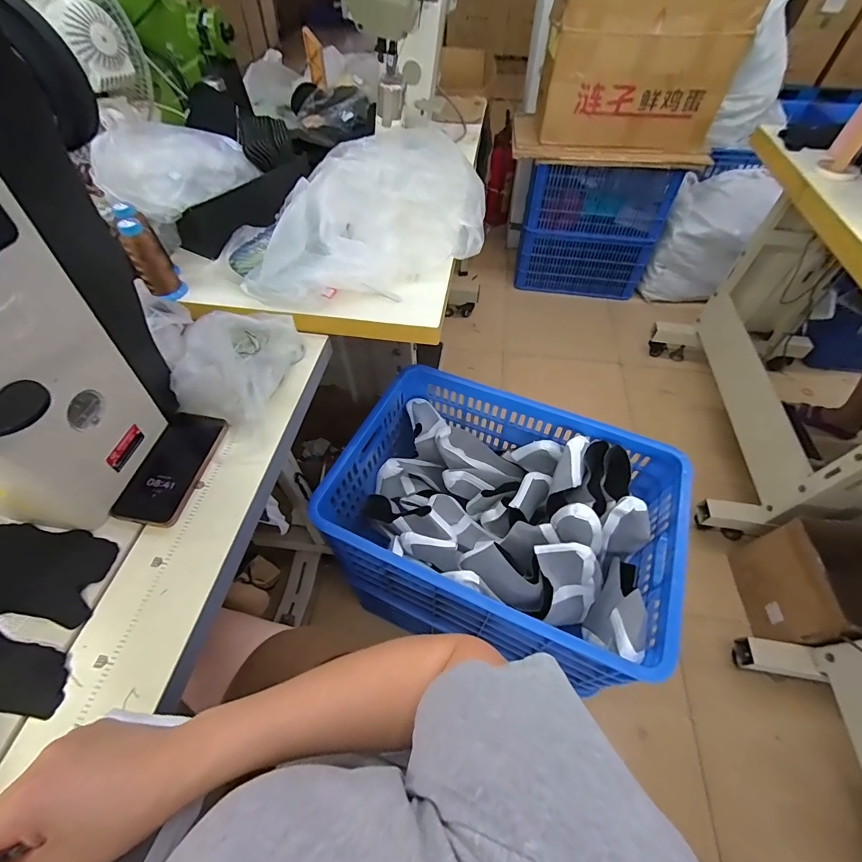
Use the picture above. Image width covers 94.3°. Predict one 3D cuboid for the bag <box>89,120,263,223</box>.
[{"bbox_3d":[-0.457,-0.476,0.706,0.189,0.079,0.244,29,58,19],"label":"bag"}]

